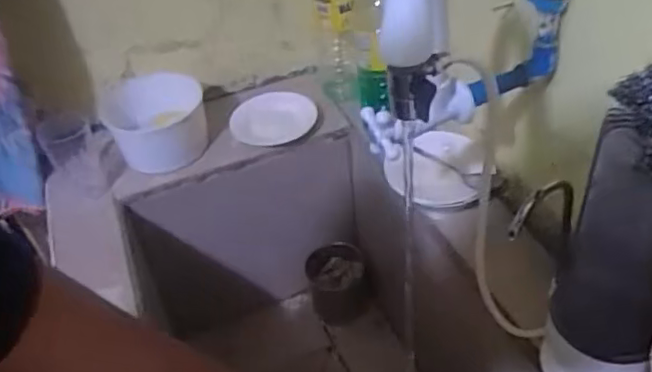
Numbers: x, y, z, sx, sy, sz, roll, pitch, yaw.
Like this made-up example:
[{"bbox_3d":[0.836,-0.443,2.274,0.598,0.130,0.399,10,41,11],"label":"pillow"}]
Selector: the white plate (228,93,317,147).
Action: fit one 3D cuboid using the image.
[{"bbox_3d":[-0.092,-0.122,1.085,0.146,0.031,0.151,-4,41,4],"label":"white plate"}]

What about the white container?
[{"bbox_3d":[-0.286,-0.111,1.056,0.160,0.105,0.152,-14,42,-8],"label":"white container"}]

